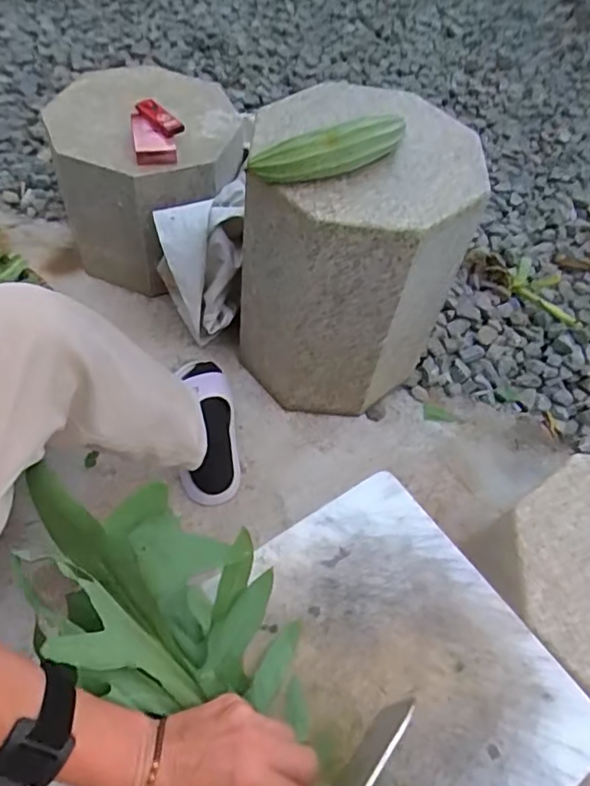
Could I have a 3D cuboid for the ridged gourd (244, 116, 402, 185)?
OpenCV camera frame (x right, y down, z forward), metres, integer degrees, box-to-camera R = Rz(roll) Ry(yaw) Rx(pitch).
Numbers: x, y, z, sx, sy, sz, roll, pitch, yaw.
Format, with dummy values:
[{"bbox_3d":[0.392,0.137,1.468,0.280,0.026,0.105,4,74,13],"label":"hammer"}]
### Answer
[{"bbox_3d":[0.043,-0.263,0.634,0.181,0.056,0.039,-18,61,-16],"label":"ridged gourd"}]

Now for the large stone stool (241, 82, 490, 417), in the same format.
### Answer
[{"bbox_3d":[0.074,-0.170,0.808,0.266,0.349,0.247,12,57,3],"label":"large stone stool"}]

